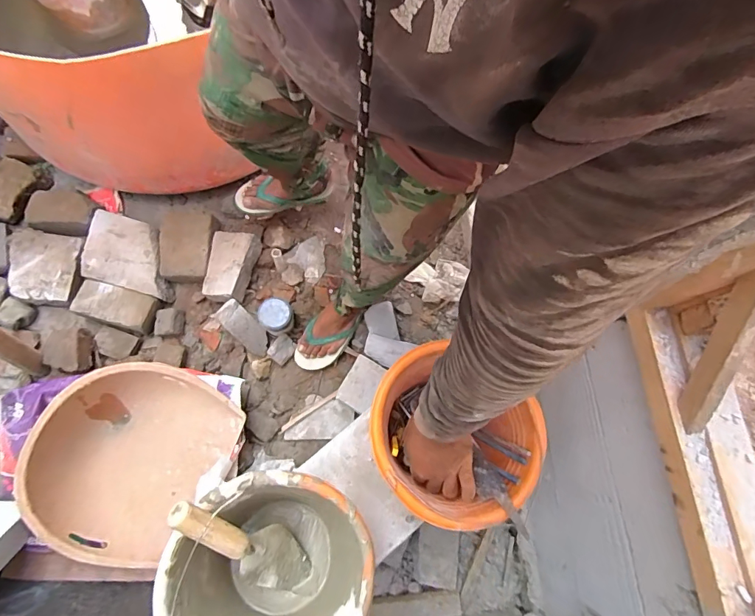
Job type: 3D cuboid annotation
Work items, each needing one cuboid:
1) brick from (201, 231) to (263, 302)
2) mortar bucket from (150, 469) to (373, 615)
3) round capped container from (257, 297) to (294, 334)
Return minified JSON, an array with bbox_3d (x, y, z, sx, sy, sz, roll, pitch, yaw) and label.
[{"bbox_3d":[-0.435,-0.126,1.274,0.121,0.079,0.212,15,72,2],"label":"brick"},{"bbox_3d":[-0.138,0.352,0.605,0.246,0.195,0.229,2,74,-6],"label":"mortar bucket"},{"bbox_3d":[-0.292,0.023,1.238,0.097,0.078,0.092,33,73,3],"label":"round capped container"}]

